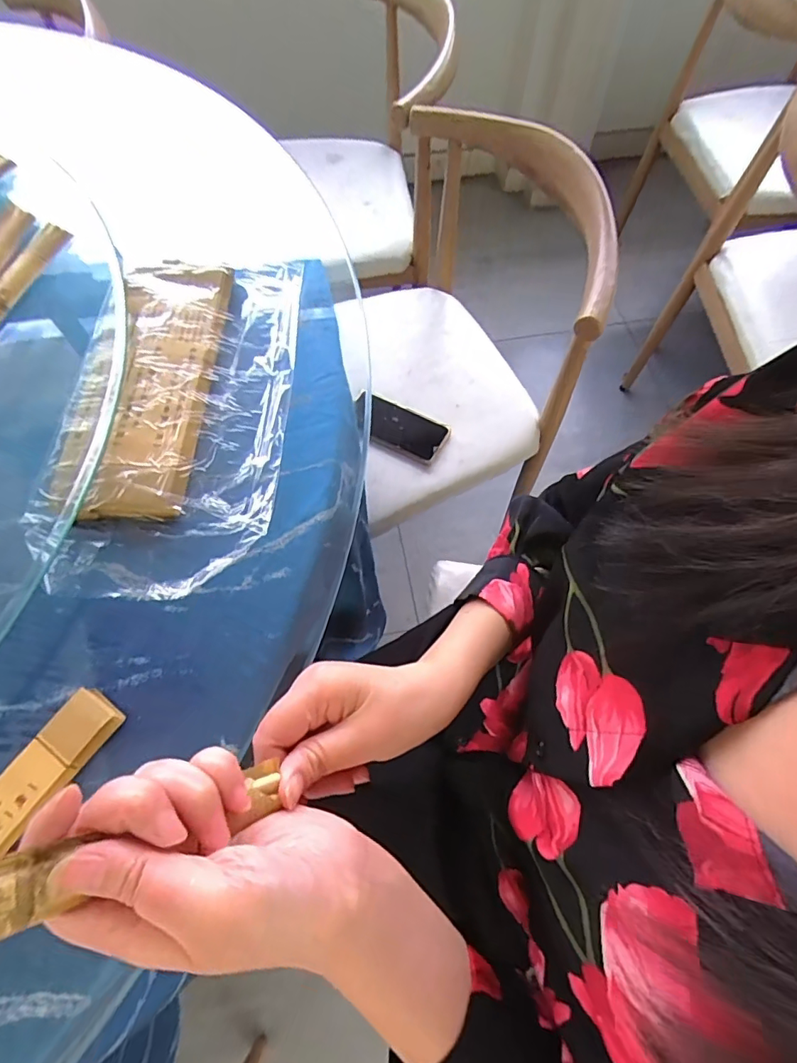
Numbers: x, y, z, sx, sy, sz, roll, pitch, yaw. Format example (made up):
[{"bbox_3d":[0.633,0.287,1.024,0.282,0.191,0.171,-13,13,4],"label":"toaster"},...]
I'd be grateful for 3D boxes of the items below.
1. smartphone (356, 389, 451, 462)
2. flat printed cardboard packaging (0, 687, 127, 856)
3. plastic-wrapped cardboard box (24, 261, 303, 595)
[{"bbox_3d":[-0.002,-0.165,0.776,0.153,0.012,0.079,23,67,10],"label":"smartphone"},{"bbox_3d":[-0.265,0.208,0.278,0.035,0.016,0.260,31,69,13],"label":"flat printed cardboard packaging"},{"bbox_3d":[-0.179,-0.102,0.417,0.169,0.032,0.319,3,65,1],"label":"plastic-wrapped cardboard box"}]

